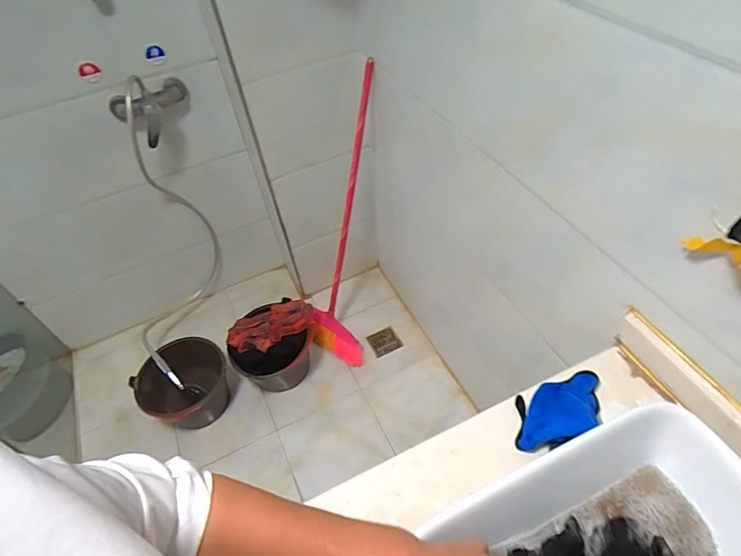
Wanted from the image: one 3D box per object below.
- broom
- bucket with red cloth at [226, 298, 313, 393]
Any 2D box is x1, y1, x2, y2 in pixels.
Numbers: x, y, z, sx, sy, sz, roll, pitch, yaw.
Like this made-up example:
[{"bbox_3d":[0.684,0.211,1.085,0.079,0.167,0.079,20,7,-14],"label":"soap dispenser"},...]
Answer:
[{"bbox_3d":[-0.060,-0.137,1.416,0.215,0.938,0.095,25,35,25],"label":"broom"},{"bbox_3d":[-0.304,0.235,1.528,0.287,0.233,0.229,-28,52,-17],"label":"bucket with red cloth"}]

